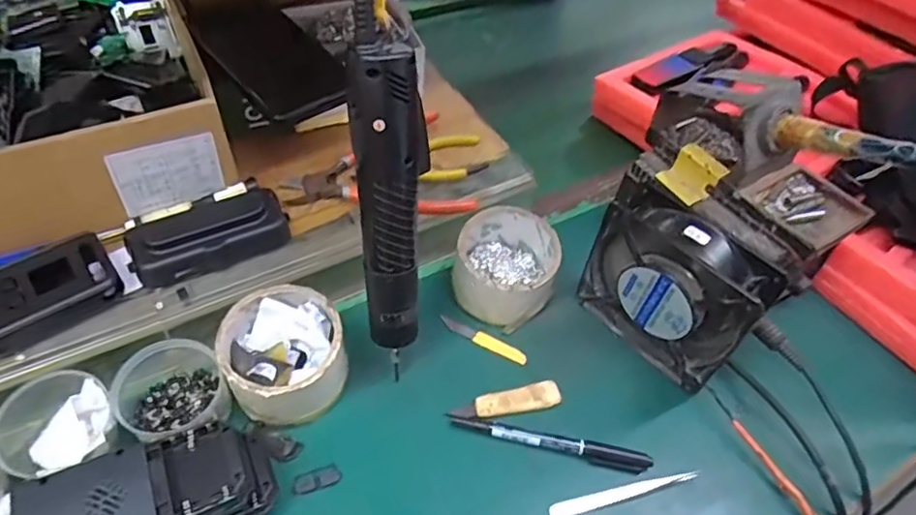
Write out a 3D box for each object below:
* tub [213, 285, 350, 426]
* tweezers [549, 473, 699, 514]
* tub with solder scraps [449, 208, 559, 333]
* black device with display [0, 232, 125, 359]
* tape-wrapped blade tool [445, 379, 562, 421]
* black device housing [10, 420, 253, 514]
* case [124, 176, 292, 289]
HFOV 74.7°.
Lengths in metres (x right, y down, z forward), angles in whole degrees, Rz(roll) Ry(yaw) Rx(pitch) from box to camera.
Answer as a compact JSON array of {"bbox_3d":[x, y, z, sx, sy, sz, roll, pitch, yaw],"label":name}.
[{"bbox_3d":[-0.118,0.070,0.413,0.077,0.065,0.084,3,51,-3],"label":"tub"},{"bbox_3d":[0.114,0.156,0.403,0.109,0.004,0.010,-10,53,-13],"label":"tweezers"},{"bbox_3d":[0.040,0.006,0.488,0.080,0.054,0.093,24,53,13],"label":"tub with solder scraps"},{"bbox_3d":[-0.265,0.023,0.383,0.085,0.022,0.050,-28,59,-25],"label":"black device with display"},{"bbox_3d":[0.035,0.105,0.435,0.080,0.007,0.019,-10,53,-13],"label":"tape-wrapped blade tool"},{"bbox_3d":[-0.178,0.135,0.334,0.116,0.017,0.059,-17,55,-18],"label":"black device housing"},{"bbox_3d":[-0.177,-0.019,0.428,0.103,0.024,0.067,-23,57,-22],"label":"case"}]

